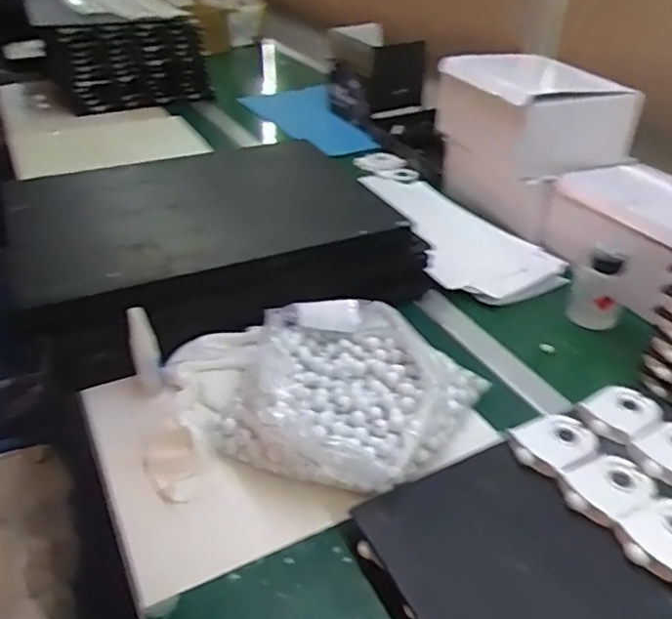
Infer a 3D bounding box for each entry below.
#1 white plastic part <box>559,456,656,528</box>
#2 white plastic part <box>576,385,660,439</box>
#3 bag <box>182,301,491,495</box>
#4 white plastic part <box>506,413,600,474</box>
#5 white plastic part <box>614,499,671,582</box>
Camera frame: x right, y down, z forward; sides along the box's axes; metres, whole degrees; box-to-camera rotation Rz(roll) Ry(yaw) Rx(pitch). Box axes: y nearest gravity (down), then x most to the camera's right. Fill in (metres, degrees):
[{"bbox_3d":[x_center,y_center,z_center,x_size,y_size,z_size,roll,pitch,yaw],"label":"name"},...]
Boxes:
[{"bbox_3d":[0.248,0.161,0.551,0.092,0.017,0.059,-17,38,-23],"label":"white plastic part"},{"bbox_3d":[0.298,0.103,0.632,0.092,0.016,0.058,-25,42,-32],"label":"white plastic part"},{"bbox_3d":[0.016,0.077,0.635,0.231,0.062,0.227,15,37,20],"label":"bag"},{"bbox_3d":[0.214,0.128,0.594,0.098,0.022,0.059,-21,40,-27],"label":"white plastic part"},{"bbox_3d":[0.279,0.191,0.512,0.090,0.014,0.056,-18,39,-25],"label":"white plastic part"}]

